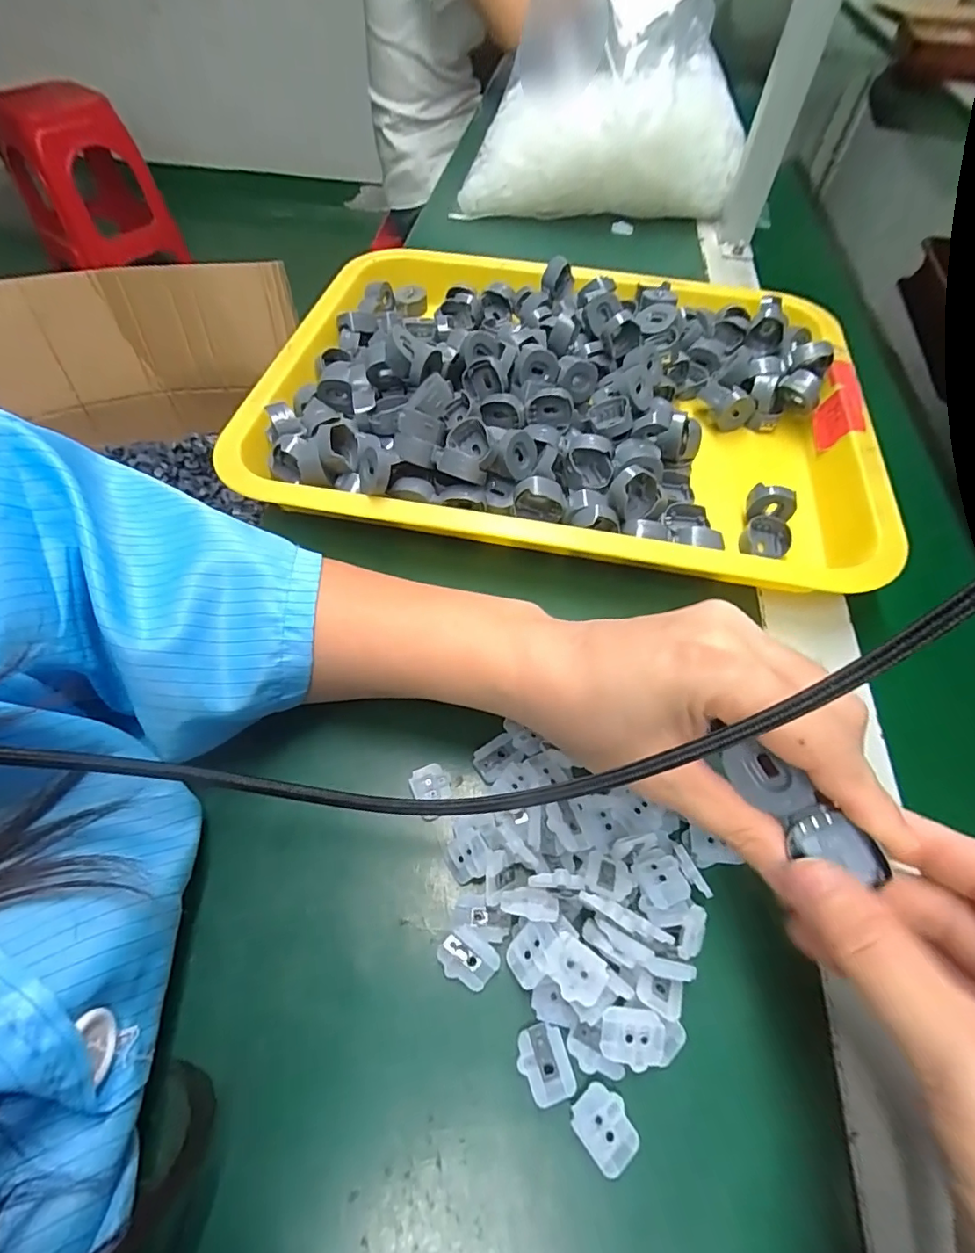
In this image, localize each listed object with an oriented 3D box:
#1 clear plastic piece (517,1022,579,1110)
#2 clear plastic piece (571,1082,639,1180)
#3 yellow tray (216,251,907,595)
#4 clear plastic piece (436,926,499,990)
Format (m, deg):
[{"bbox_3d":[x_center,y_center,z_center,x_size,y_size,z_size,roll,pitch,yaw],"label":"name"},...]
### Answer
[{"bbox_3d":[0.020,0.150,0.180,0.017,0.004,0.022,-15,59,-11],"label":"clear plastic piece"},{"bbox_3d":[0.039,0.164,0.173,0.017,0.004,0.021,-34,64,-21],"label":"clear plastic piece"},{"bbox_3d":[0.052,-0.161,0.360,0.387,0.062,0.304,9,57,4],"label":"yellow tray"},{"bbox_3d":[-0.007,0.124,0.197,0.021,0.005,0.016,30,61,17],"label":"clear plastic piece"}]

